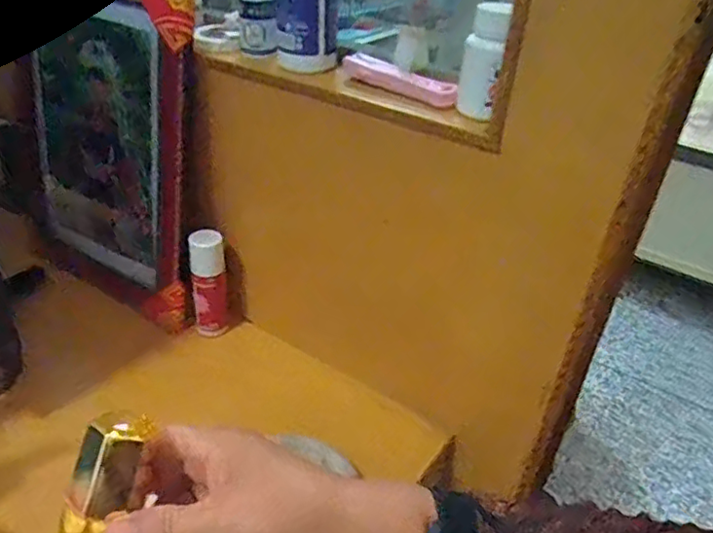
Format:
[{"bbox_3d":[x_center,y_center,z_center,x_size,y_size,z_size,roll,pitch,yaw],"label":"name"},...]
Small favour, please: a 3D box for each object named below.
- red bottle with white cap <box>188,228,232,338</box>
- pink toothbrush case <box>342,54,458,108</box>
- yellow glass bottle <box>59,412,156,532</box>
[{"bbox_3d":[-0.154,0.019,0.628,0.035,0.114,0.034,-8,36,-18],"label":"red bottle with white cap"},{"bbox_3d":[0.035,-0.150,0.474,0.105,0.015,0.026,27,40,30],"label":"pink toothbrush case"},{"bbox_3d":[-0.133,0.134,0.306,0.033,0.121,0.033,15,3,15],"label":"yellow glass bottle"}]

